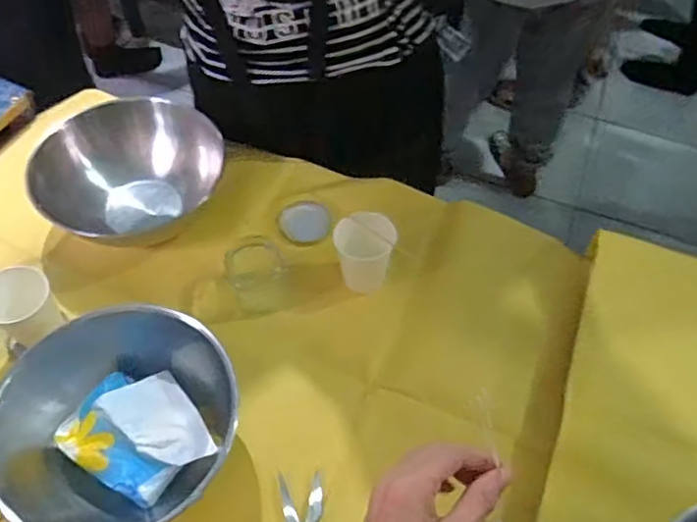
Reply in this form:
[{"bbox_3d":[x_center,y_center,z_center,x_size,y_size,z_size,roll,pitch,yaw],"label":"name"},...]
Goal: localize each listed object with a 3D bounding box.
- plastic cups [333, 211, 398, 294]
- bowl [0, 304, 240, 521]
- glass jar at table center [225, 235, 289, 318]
[{"bbox_3d":[0.019,-0.010,0.756,0.075,0.080,0.064,6,55,2],"label":"plastic cups"},{"bbox_3d":[-0.239,0.165,0.634,0.233,0.102,0.203,-38,65,-25],"label":"bowl"},{"bbox_3d":[-0.111,0.025,0.751,0.067,0.088,0.066,-13,57,-11],"label":"glass jar at table center"}]

